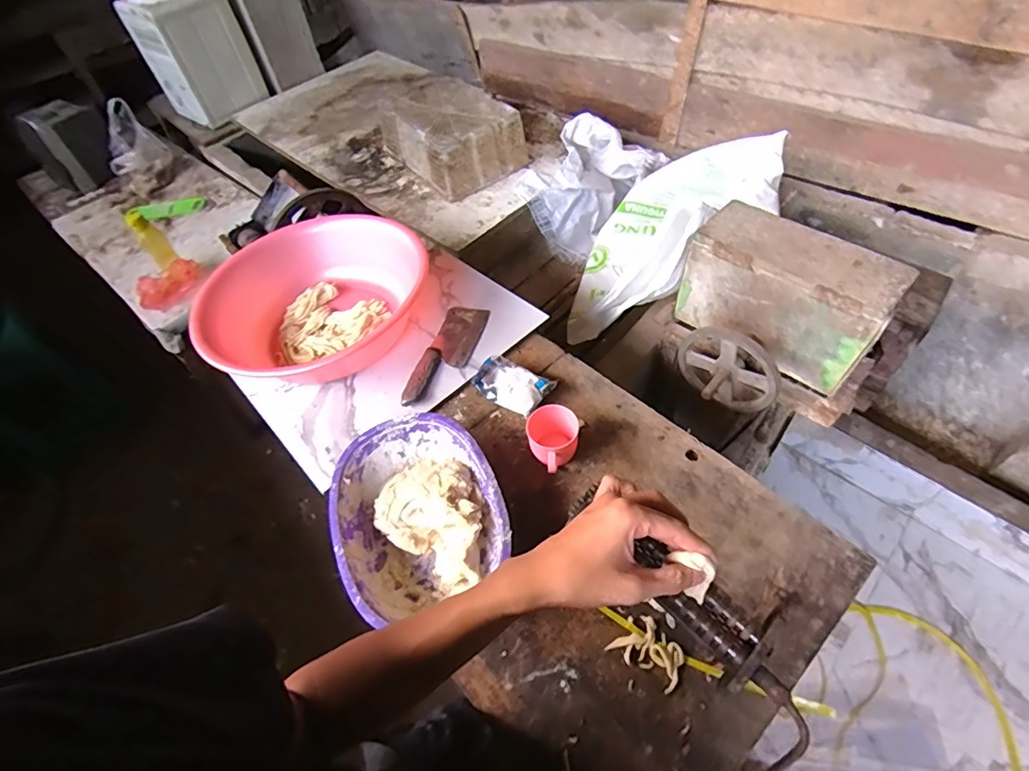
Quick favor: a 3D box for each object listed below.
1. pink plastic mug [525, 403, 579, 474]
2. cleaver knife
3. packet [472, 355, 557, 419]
[{"bbox_3d":[0.055,0.086,0.743,0.075,0.077,0.088,-1,53,2],"label":"pink plastic mug"},{"bbox_3d":[-0.119,-0.058,0.899,0.080,0.018,0.241,12,54,12],"label":"cleaver knife"},{"bbox_3d":[-0.006,-0.003,0.842,0.129,0.036,0.081,30,60,23],"label":"packet"}]

